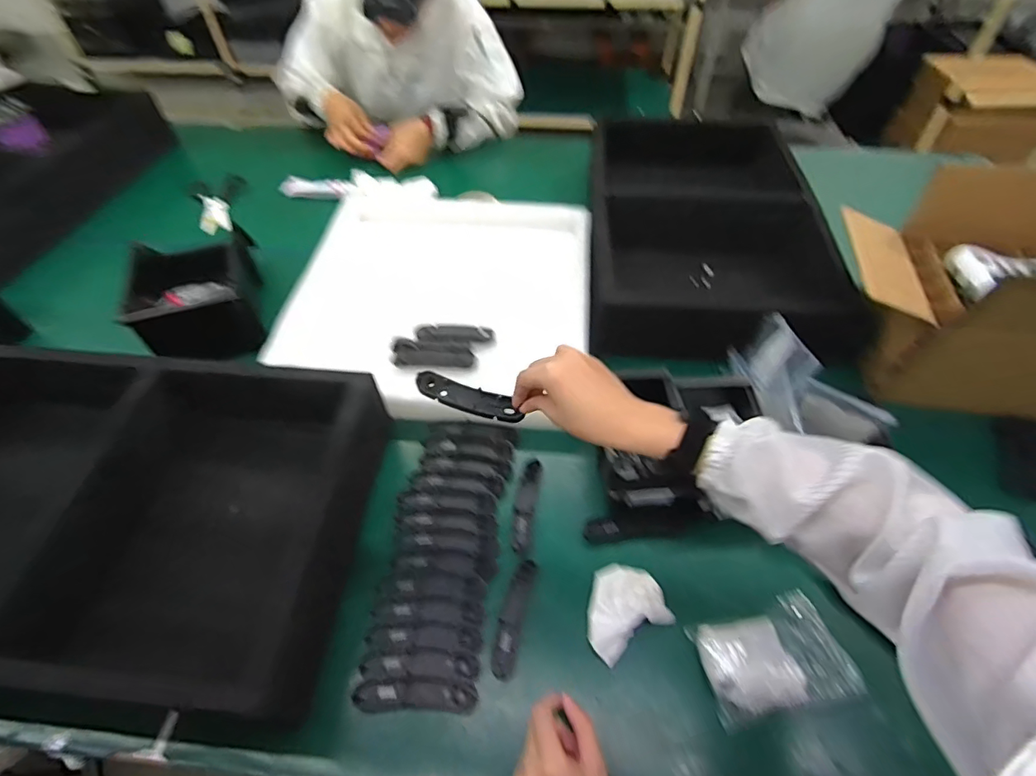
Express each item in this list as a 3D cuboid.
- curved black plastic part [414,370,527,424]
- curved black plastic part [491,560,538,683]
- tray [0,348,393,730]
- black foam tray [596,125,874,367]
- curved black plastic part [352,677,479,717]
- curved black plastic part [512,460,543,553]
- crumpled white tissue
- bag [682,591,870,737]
[{"bbox_3d":[-0.054,0.011,0.542,0.120,0.018,0.033,19,56,13],"label":"curved black plastic part"},{"bbox_3d":[-0.005,0.249,0.548,0.026,0.007,0.120,11,54,9],"label":"curved black plastic part"},{"bbox_3d":[-0.469,0.136,0.577,0.570,0.110,0.355,3,53,3],"label":"tray"},{"bbox_3d":[0.325,-0.293,0.909,0.381,0.121,0.576,3,53,2],"label":"black foam tray"},{"bbox_3d":[-0.103,0.311,0.511,0.121,0.010,0.031,1,53,1],"label":"curved black plastic part"},{"bbox_3d":[0.010,0.144,0.629,0.024,0.007,0.119,8,54,7],"label":"curved black plastic part"},{"bbox_3d":[0.112,0.239,0.551,0.092,0.026,0.081,-24,57,-16],"label":"crumpled white tissue"},{"bbox_3d":[0.259,0.280,0.522,0.143,0.028,0.095,-13,54,-9],"label":"bag"}]

